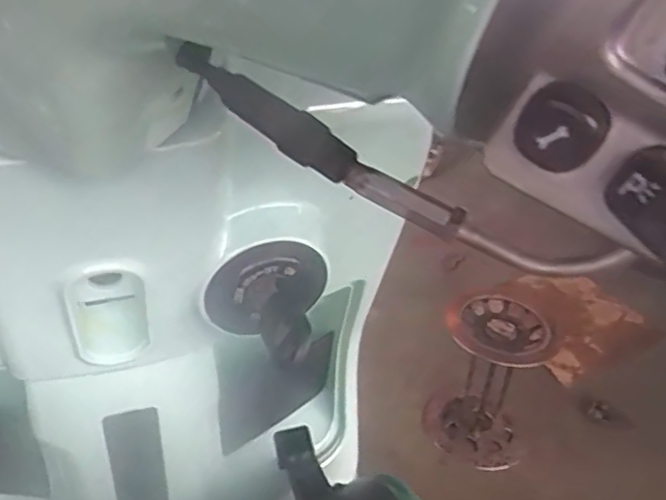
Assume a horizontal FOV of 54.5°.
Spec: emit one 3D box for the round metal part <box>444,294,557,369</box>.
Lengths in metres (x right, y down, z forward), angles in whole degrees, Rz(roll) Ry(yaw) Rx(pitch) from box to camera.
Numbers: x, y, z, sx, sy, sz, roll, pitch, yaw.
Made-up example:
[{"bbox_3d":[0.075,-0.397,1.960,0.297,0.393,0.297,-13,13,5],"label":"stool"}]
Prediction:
[{"bbox_3d":[0.301,0.152,1.179,0.176,0.048,0.181,3,34,-2],"label":"round metal part"}]

